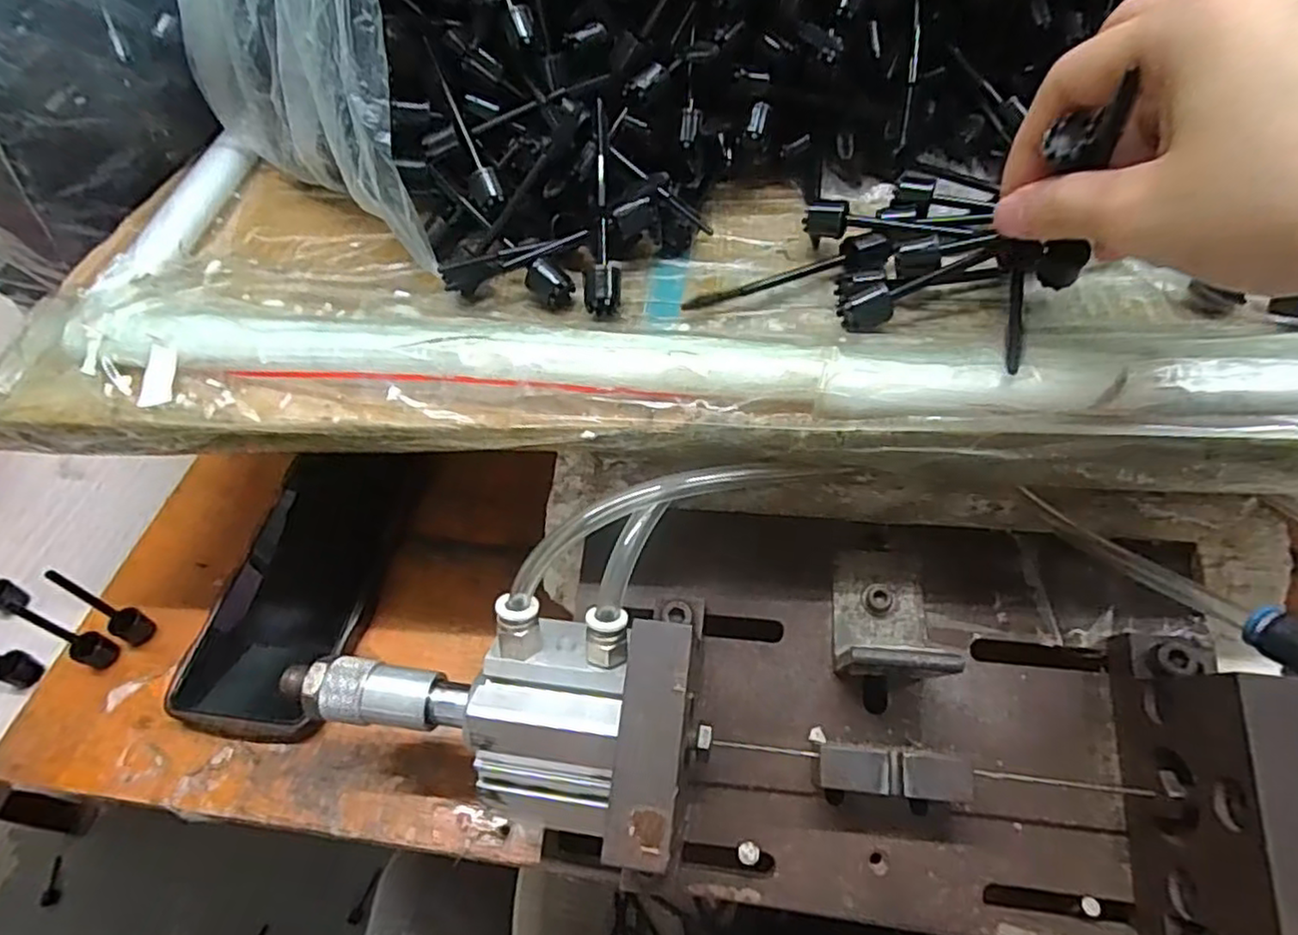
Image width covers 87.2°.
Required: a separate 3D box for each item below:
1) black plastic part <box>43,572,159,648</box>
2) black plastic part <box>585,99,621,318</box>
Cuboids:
[{"bbox_3d":[-0.267,0.070,0.334,0.014,0.060,0.015,19,56,19],"label":"black plastic part"},{"bbox_3d":[-0.018,-0.103,0.272,0.012,0.011,0.086,-1,80,5],"label":"black plastic part"}]

